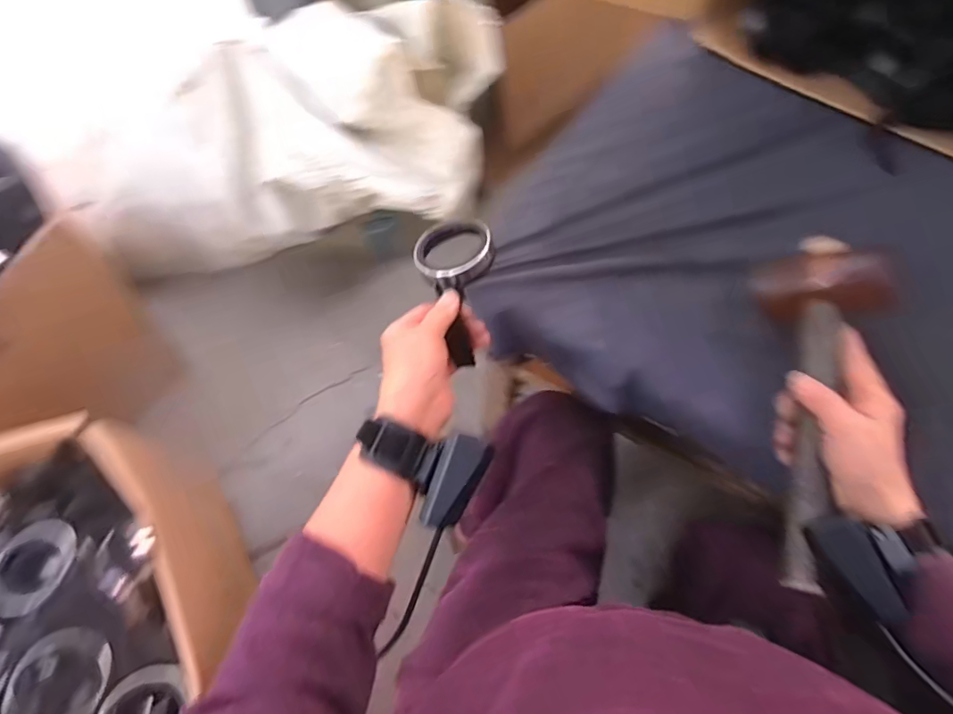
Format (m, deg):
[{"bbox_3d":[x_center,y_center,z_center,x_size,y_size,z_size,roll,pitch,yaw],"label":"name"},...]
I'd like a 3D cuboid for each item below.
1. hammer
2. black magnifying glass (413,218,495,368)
[{"bbox_3d":[0.271,0.033,0.422,0.096,0.043,0.291,15,73,5],"label":"hammer"},{"bbox_3d":[-0.017,-0.059,0.472,0.068,0.043,0.132,-5,88,-5],"label":"black magnifying glass"}]

